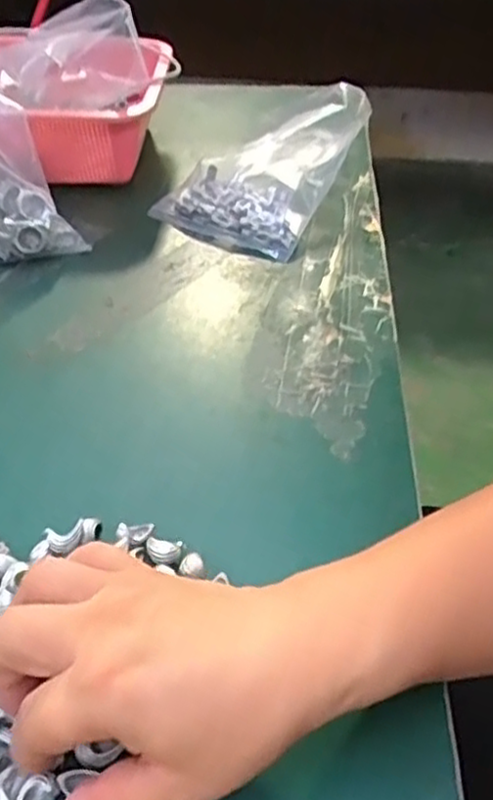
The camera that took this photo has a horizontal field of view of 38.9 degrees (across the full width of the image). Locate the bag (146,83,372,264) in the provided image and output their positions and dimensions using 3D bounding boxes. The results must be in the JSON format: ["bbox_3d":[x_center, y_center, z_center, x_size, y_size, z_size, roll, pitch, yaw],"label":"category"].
[{"bbox_3d":[0.014,-0.215,0.620,0.130,0.086,0.175,20,45,21],"label":"bag"}]

